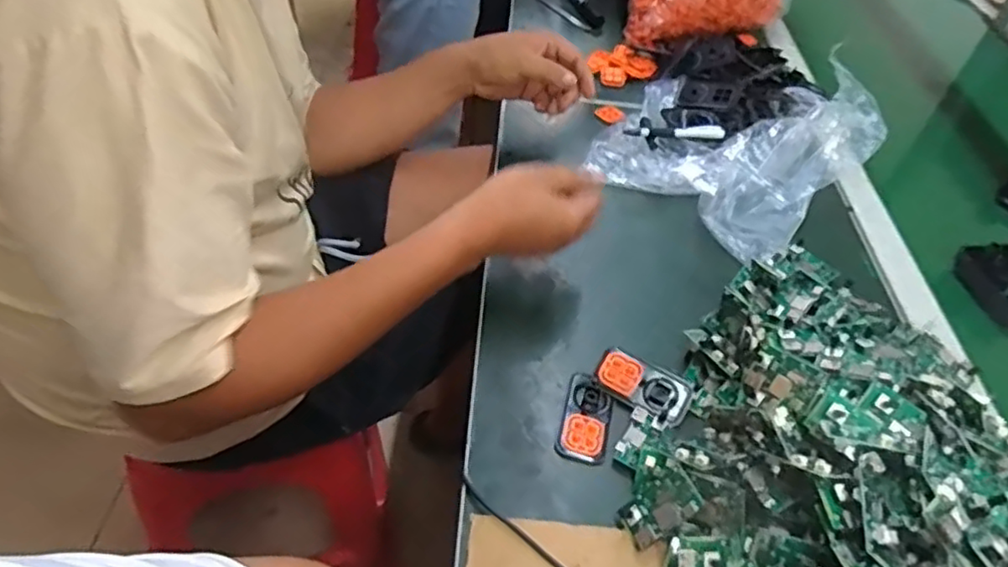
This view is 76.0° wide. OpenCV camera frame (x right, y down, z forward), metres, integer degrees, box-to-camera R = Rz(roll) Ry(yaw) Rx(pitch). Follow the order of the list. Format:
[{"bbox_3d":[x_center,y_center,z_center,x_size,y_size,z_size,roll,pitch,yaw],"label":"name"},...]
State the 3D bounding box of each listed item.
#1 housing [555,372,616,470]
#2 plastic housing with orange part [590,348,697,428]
[{"bbox_3d":[0.065,0.104,0.504,0.038,0.017,0.073,16,47,7],"label":"housing"},{"bbox_3d":[0.110,0.082,0.513,0.075,0.013,0.037,26,79,12],"label":"plastic housing with orange part"}]

